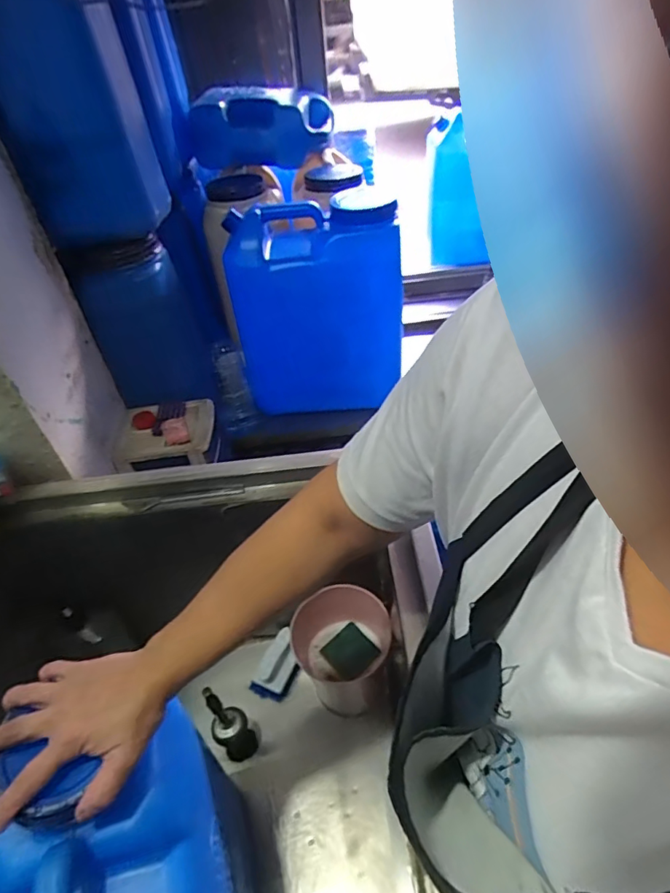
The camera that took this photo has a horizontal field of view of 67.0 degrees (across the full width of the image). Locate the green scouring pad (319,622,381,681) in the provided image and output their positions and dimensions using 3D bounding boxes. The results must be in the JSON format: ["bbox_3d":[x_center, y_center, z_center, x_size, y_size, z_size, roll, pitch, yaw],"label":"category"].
[{"bbox_3d":[0.024,0.321,0.791,0.070,0.012,0.075,-32,49,-25],"label":"green scouring pad"}]

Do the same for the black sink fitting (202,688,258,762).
[{"bbox_3d":[-0.156,0.413,0.749,0.053,0.165,0.049,-3,43,3],"label":"black sink fitting"}]

